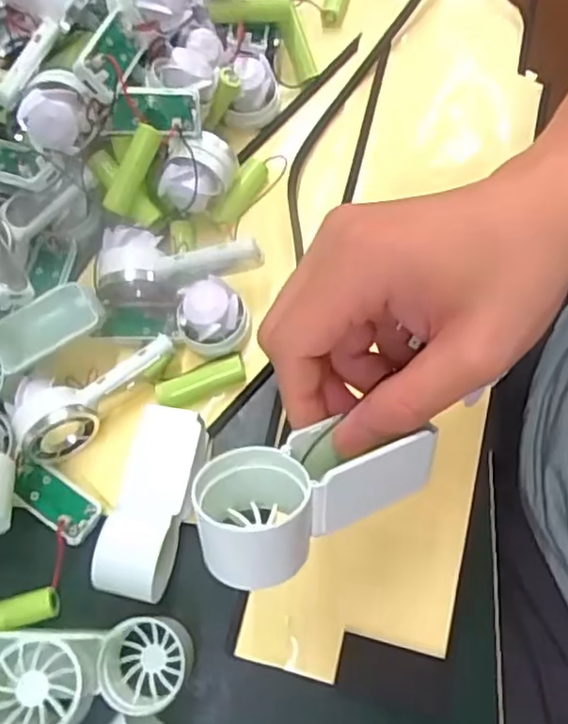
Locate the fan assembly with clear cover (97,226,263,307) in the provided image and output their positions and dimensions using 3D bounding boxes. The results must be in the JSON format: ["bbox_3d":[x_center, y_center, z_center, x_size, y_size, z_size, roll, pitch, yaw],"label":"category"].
[{"bbox_3d":[-0.058,-0.056,0.354,0.090,0.038,0.034,-1,71,2],"label":"fan assembly with clear cover"}]

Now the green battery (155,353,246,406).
[{"bbox_3d":[-0.046,0.011,0.350,0.050,0.014,0.017,-20,72,-4],"label":"green battery"}]

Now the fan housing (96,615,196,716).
[{"bbox_3d":[-0.067,0.145,0.305,0.040,0.030,0.039,-44,75,-12],"label":"fan housing"}]

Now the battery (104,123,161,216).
[{"bbox_3d":[-0.082,-0.104,0.344,0.010,0.012,0.050,34,106,12],"label":"battery"}]

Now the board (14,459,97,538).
[{"bbox_3d":[-0.122,0.073,0.336,0.048,0.009,0.020,31,75,12],"label":"board"}]

